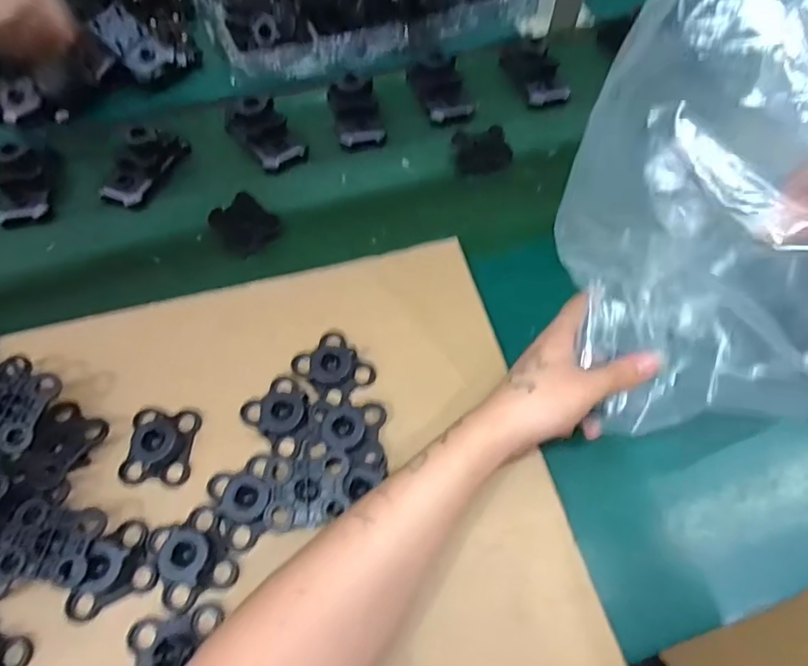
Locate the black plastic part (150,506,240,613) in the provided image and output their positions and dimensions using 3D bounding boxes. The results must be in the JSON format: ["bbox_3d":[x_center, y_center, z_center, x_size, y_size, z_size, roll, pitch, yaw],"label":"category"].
[{"bbox_3d":[-0.144,0.149,0.357,0.048,0.016,0.056,-24,64,-13],"label":"black plastic part"}]

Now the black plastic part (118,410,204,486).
[{"bbox_3d":[-0.184,0.082,0.397,0.048,0.018,0.055,5,61,2],"label":"black plastic part"}]

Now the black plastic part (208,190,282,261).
[{"bbox_3d":[-0.154,-0.105,0.512,0.063,0.014,0.057,38,67,18],"label":"black plastic part"}]

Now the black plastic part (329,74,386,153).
[{"bbox_3d":[-0.052,-0.254,0.592,0.052,0.029,0.093,-11,62,-7],"label":"black plastic part"}]

